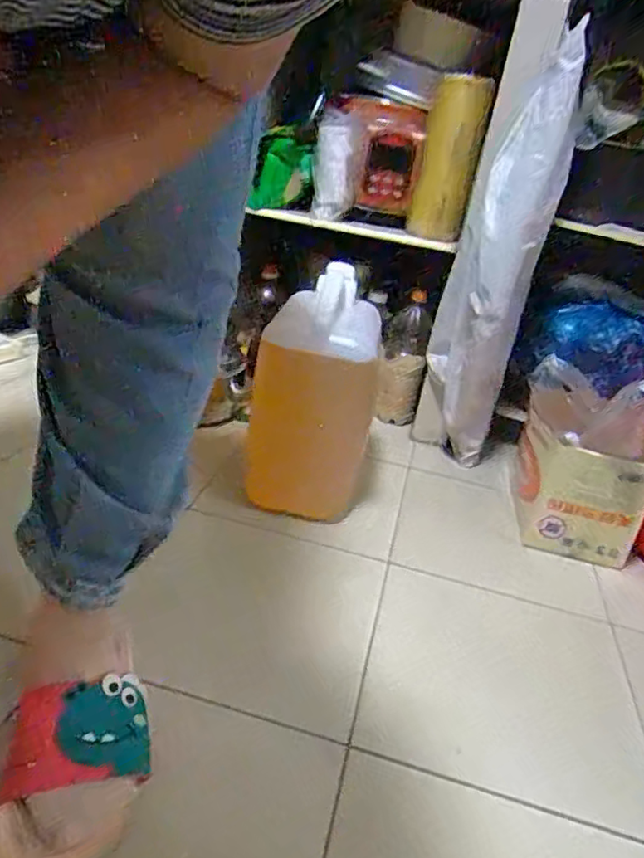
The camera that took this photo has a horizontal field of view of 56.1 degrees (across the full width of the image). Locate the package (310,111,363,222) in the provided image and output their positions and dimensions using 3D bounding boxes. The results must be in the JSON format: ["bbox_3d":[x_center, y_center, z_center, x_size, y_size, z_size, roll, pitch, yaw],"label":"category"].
[{"bbox_3d":[0.025,-0.478,1.107,0.081,0.169,0.053,7,24,-6],"label":"package"}]

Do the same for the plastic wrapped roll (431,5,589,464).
[{"bbox_3d":[0.282,-0.256,1.005,0.133,0.631,0.137,14,24,7],"label":"plastic wrapped roll"}]

